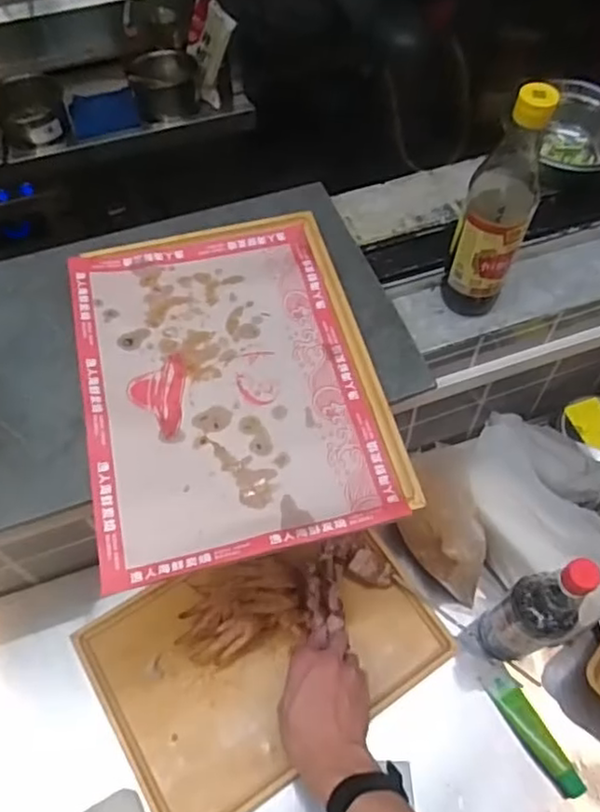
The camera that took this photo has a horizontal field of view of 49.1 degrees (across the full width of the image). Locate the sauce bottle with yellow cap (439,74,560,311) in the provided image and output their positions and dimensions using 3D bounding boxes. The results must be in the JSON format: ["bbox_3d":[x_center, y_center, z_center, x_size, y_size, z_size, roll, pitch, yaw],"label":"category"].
[{"bbox_3d":[0.186,-0.183,0.620,0.062,0.247,0.069,22,61,12],"label":"sauce bottle with yellow cap"}]

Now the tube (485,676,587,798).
[{"bbox_3d":[0.255,0.349,0.702,0.031,0.018,0.130,-26,63,-15],"label":"tube"}]

